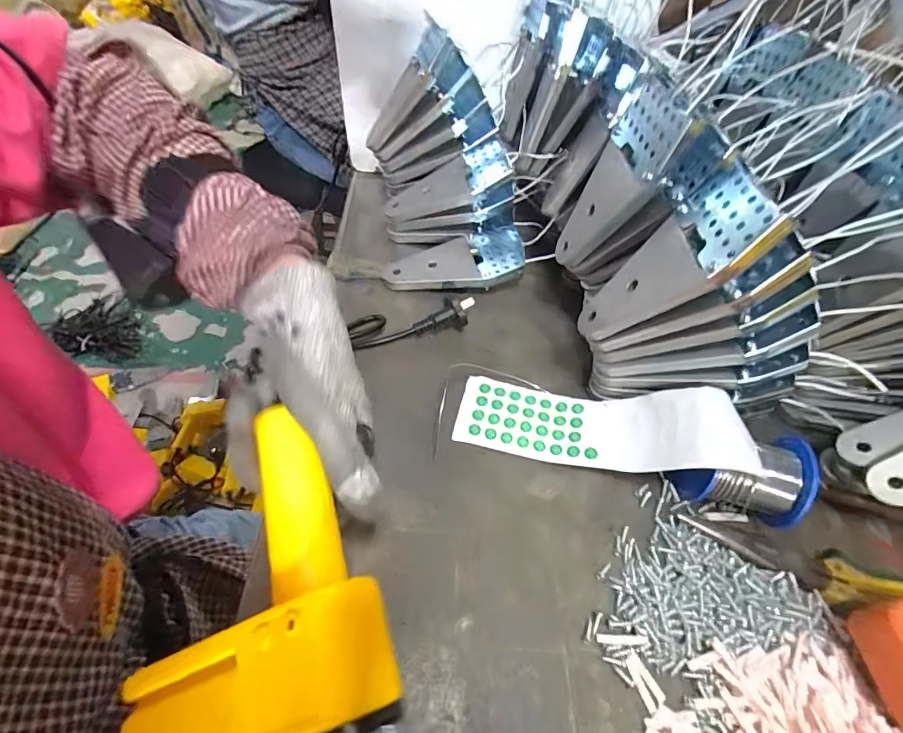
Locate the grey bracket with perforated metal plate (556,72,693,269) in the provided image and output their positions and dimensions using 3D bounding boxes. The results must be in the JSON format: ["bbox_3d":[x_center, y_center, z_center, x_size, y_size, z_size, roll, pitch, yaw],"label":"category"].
[{"bbox_3d":[0.119,-0.131,0.319,0.013,0.132,0.071,6,45,-19],"label":"grey bracket with perforated metal plate"}]

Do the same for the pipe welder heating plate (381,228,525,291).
[{"bbox_3d":[0.004,-0.102,0.444,0.140,0.031,0.070,-13,55,-13],"label":"pipe welder heating plate"}]

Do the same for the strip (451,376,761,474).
[{"bbox_3d":[0.105,0.044,0.328,0.199,0.029,0.061,2,51,22],"label":"strip"}]

